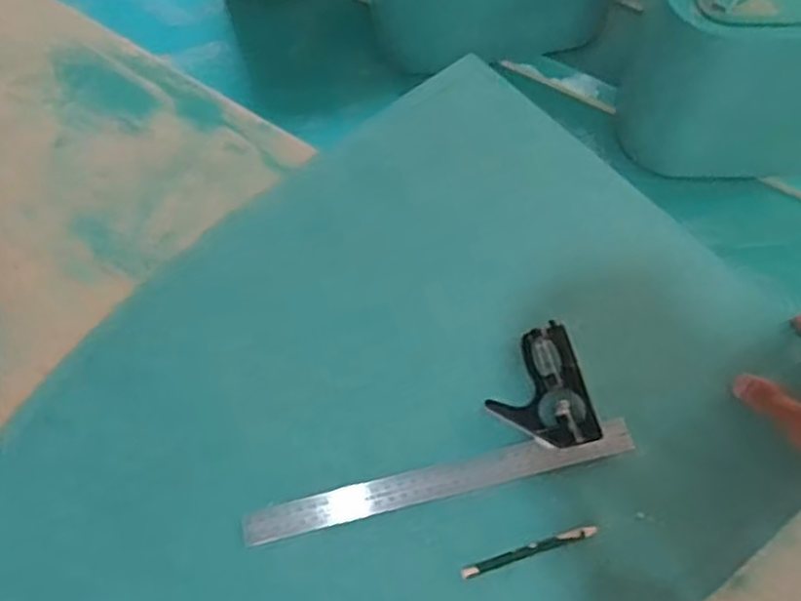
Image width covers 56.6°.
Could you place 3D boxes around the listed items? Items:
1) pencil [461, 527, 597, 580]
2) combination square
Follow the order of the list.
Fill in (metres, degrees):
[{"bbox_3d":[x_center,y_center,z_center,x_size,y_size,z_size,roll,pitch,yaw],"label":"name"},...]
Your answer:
[{"bbox_3d":[0.095,0.185,0.549,0.103,0.008,0.009,-17,63,-5],"label":"pencil"},{"bbox_3d":[0.020,0.101,0.589,0.295,0.026,0.110,-13,62,-3],"label":"combination square"}]

